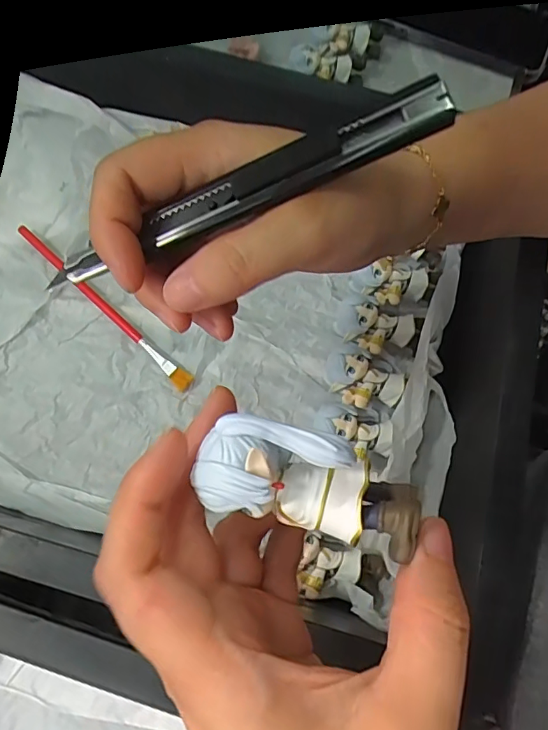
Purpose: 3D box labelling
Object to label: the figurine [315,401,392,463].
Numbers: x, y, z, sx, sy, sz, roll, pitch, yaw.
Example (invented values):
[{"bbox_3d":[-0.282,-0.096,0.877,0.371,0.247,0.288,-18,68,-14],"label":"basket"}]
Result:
[{"bbox_3d":[0.049,0.040,0.304,0.048,0.023,0.031,17,71,3],"label":"figurine"}]

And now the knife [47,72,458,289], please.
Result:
[{"bbox_3d":[-0.012,-0.053,0.158,0.134,0.011,0.015,-20,67,14],"label":"knife"}]

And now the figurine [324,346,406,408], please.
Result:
[{"bbox_3d":[0.058,0.010,0.316,0.048,0.023,0.035,6,70,-1],"label":"figurine"}]

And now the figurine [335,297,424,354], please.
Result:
[{"bbox_3d":[0.071,-0.024,0.327,0.057,0.026,0.031,-1,71,-3],"label":"figurine"}]

